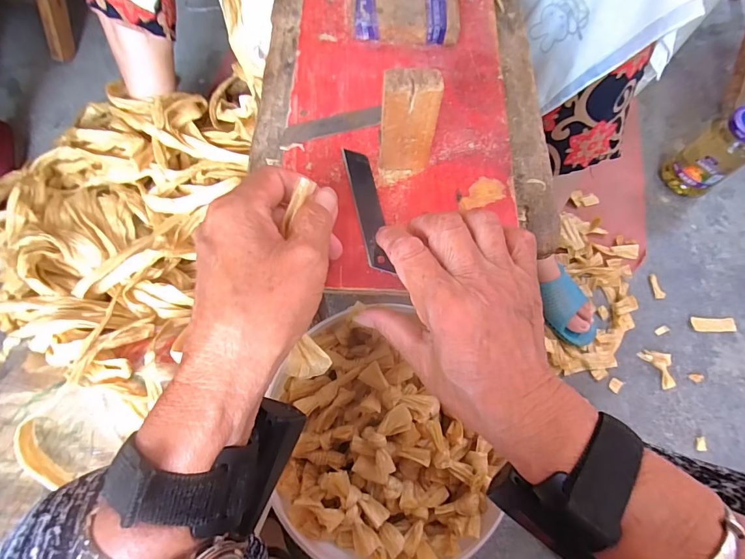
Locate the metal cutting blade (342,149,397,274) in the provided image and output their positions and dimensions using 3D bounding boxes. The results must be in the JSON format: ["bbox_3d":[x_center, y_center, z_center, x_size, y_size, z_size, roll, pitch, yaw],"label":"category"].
[{"bbox_3d":[-0.003,-0.050,0.284,0.018,0.004,0.098,-10,69,-5],"label":"metal cutting blade"}]

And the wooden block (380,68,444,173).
[{"bbox_3d":[0.022,-0.099,0.263,0.034,0.071,0.017,-2,69,-3],"label":"wooden block"}]

